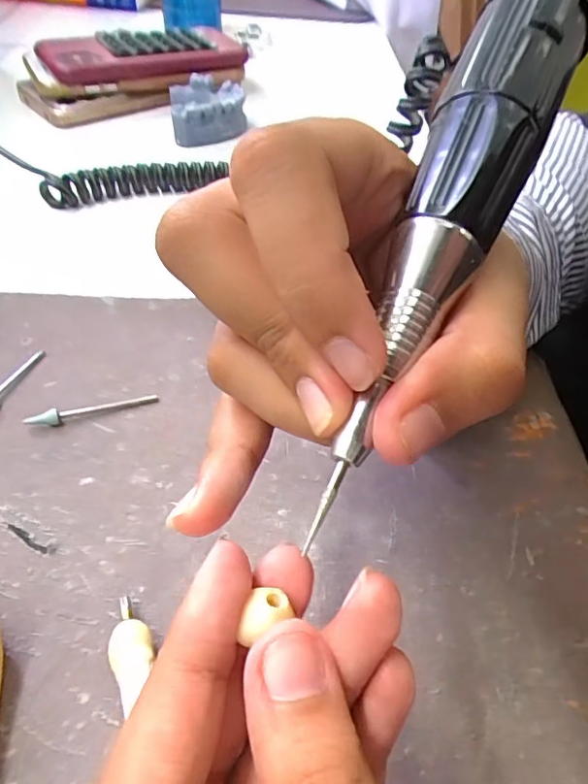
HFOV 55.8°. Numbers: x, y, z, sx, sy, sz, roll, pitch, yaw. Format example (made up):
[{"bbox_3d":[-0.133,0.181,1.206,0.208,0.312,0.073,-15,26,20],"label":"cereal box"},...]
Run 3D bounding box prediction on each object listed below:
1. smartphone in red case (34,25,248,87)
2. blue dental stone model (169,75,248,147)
[{"bbox_3d":[-0.112,-0.258,0.422,0.150,0.021,0.069,-16,50,-20],"label":"smartphone in red case"},{"bbox_3d":[-0.061,-0.204,0.399,0.052,0.026,0.067,-5,47,-10],"label":"blue dental stone model"}]

